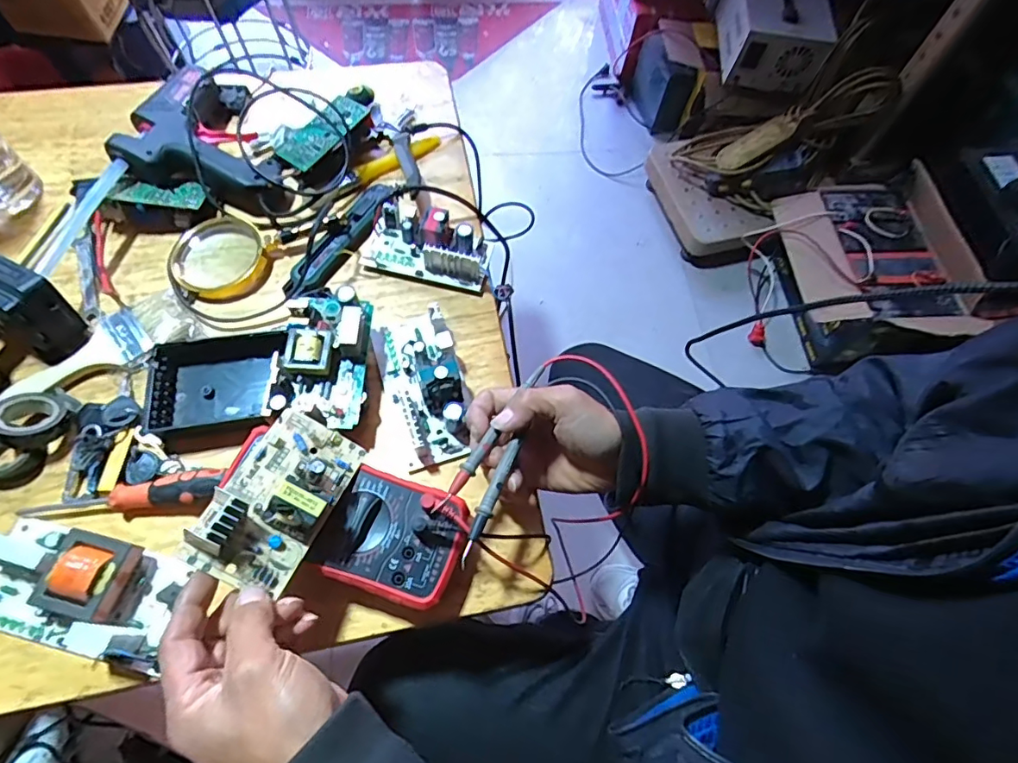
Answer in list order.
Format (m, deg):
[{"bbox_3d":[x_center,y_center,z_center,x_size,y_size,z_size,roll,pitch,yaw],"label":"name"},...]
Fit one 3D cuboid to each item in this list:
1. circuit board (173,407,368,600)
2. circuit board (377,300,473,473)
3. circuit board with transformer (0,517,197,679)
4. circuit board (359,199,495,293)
[{"bbox_3d":[-0.155,0.075,0.356,0.069,0.031,0.122,32,52,-9],"label":"circuit board"},{"bbox_3d":[-0.077,-0.004,0.467,0.074,0.044,0.152,-12,67,-8],"label":"circuit board"},{"bbox_3d":[-0.323,0.153,0.383,0.151,0.039,0.080,15,66,4],"label":"circuit board with transformer"},{"bbox_3d":[-0.082,-0.141,0.530,0.126,0.038,0.073,12,65,2],"label":"circuit board"}]

